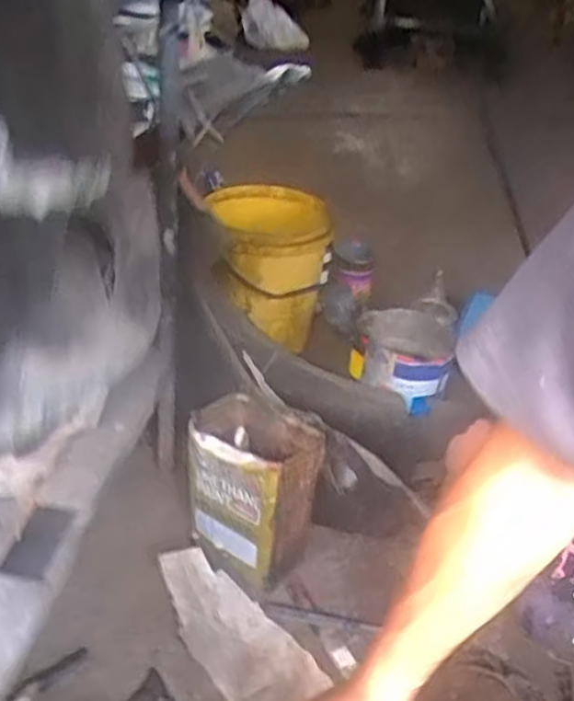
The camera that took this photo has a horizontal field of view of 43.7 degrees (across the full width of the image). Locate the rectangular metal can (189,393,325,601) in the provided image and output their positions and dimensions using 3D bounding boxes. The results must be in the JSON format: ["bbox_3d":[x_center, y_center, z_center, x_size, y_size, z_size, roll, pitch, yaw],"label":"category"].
[{"bbox_3d":[-0.048,0.204,1.040,0.163,0.238,0.135,28,39,31],"label":"rectangular metal can"}]

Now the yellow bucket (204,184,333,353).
[{"bbox_3d":[-0.039,-0.186,1.524,0.242,0.263,0.293,6,33,0],"label":"yellow bucket"}]

